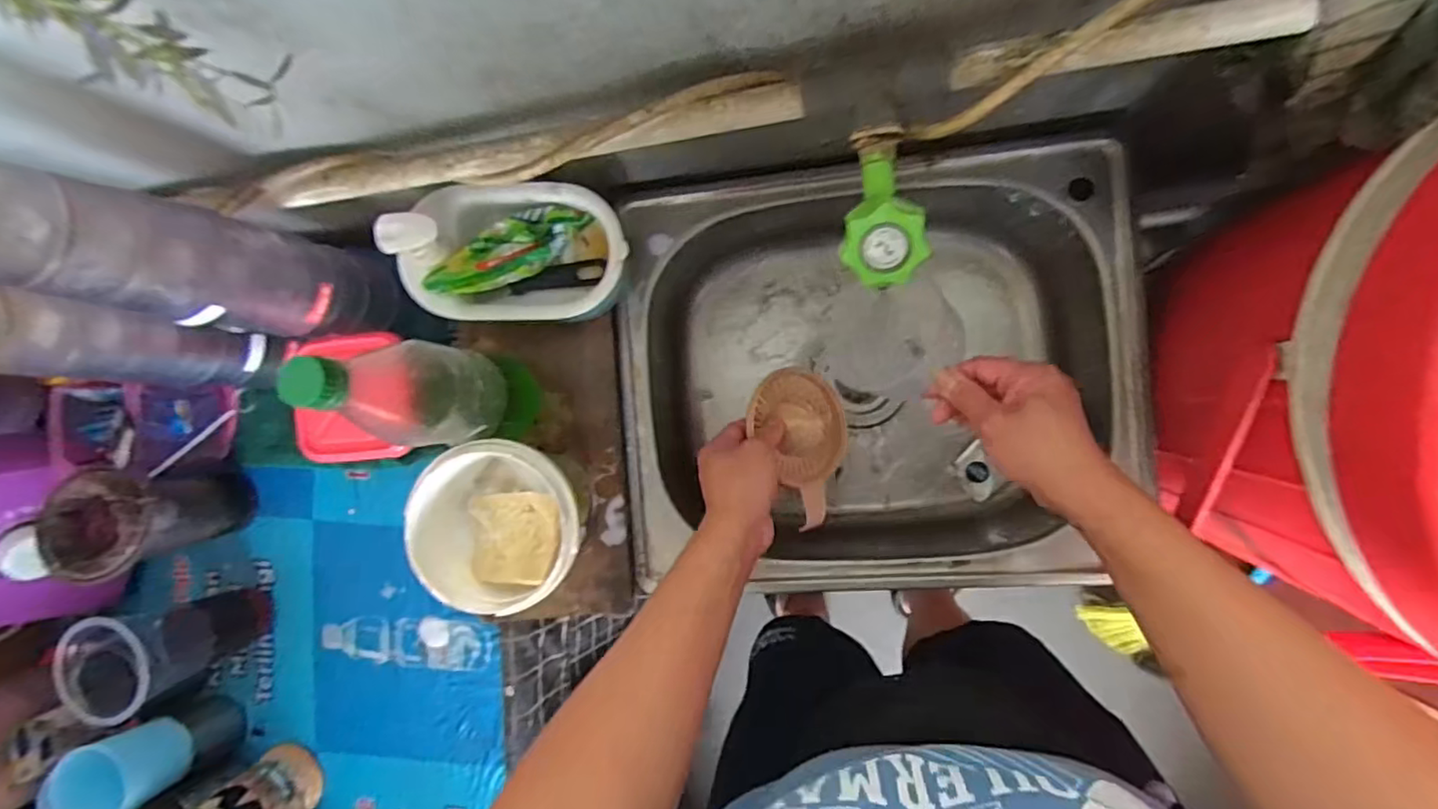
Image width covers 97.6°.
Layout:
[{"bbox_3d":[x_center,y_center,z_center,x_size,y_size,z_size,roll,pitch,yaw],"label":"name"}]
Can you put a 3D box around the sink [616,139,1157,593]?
[{"bbox_3d":[0.152,-0.022,0.660,0.470,0.199,0.388,-3,89,9],"label":"sink"}]

